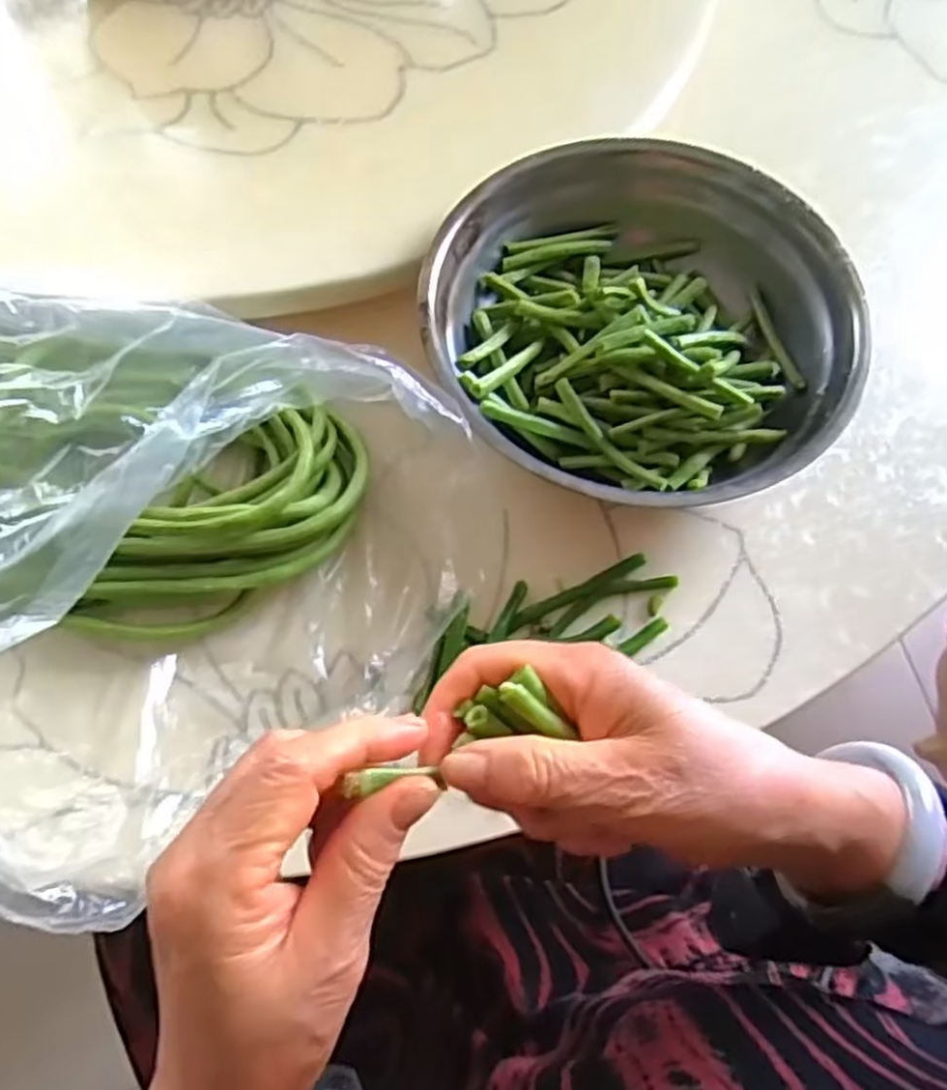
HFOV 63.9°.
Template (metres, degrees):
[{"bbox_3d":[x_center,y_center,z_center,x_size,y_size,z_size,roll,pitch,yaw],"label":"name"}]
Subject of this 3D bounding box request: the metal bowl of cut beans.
[{"bbox_3d":[0.086,-0.110,0.394,0.211,0.073,0.195,0,68,-1],"label":"metal bowl of cut beans"}]

